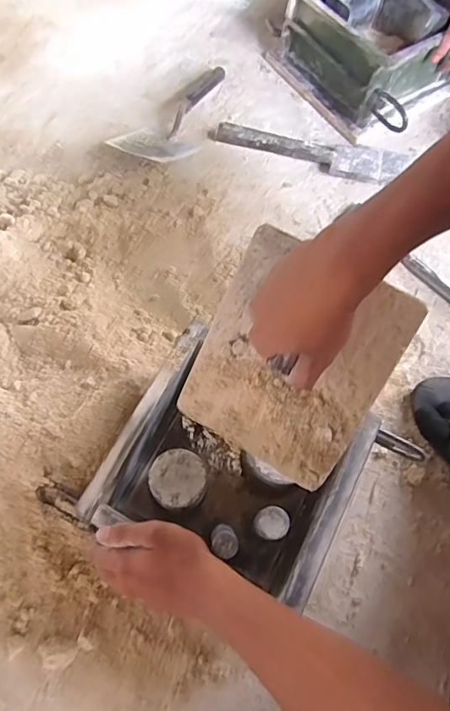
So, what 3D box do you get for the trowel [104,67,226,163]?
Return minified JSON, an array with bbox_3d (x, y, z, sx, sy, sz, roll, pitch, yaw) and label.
[{"bbox_3d":[-0.073,-0.398,0.823,0.102,0.052,0.270,34,70,10],"label":"trowel"}]

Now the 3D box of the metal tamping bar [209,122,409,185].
[{"bbox_3d":[0.140,-0.354,0.832,0.326,0.020,0.070,16,68,4],"label":"metal tamping bar"}]

